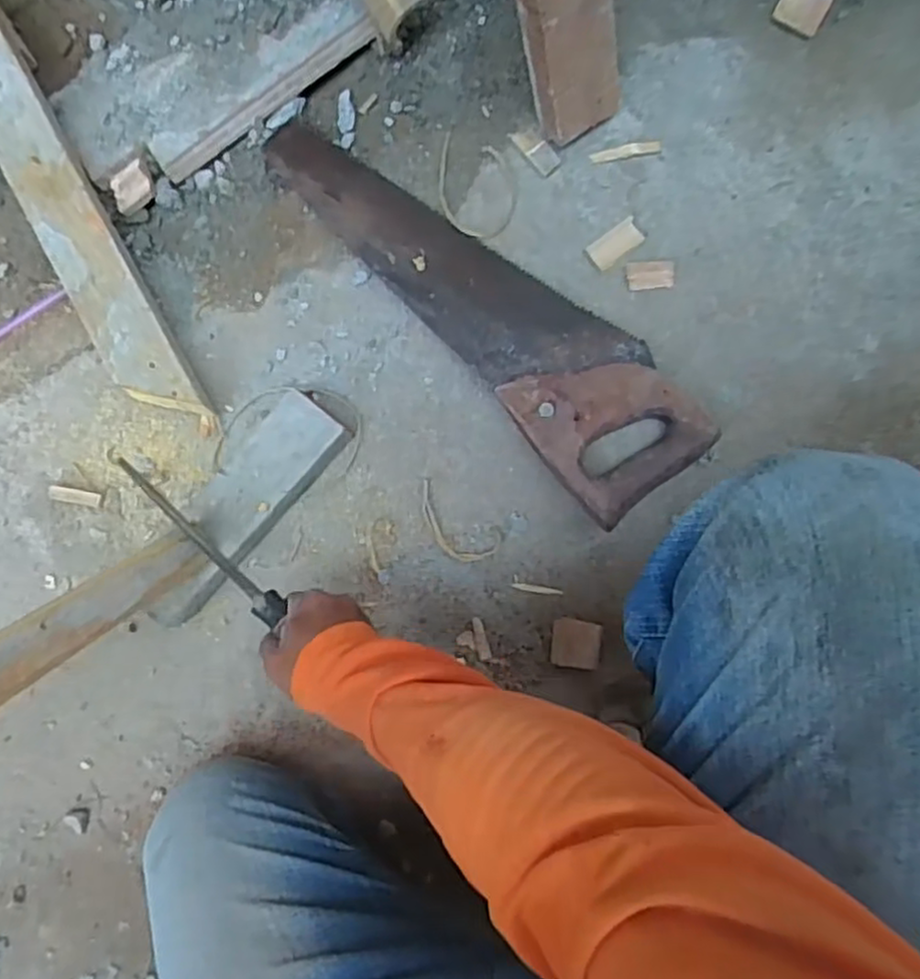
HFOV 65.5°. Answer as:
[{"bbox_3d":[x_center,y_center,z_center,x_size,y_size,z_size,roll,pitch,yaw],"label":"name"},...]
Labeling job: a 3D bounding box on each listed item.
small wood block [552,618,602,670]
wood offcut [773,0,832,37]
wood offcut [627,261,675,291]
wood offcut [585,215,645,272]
[{"bbox_3d":[0.097,0.128,0.598,0.039,0.018,0.039,6,89,5],"label":"small wood block"},{"bbox_3d":[0.302,-0.425,0.628,0.039,0.009,0.040,28,91,5],"label":"wood offcut"},{"bbox_3d":[0.162,-0.182,0.607,0.039,0.006,0.024,-1,88,5],"label":"wood offcut"},{"bbox_3d":[0.133,-0.209,0.606,0.048,0.008,0.026,-37,86,3],"label":"wood offcut"}]

